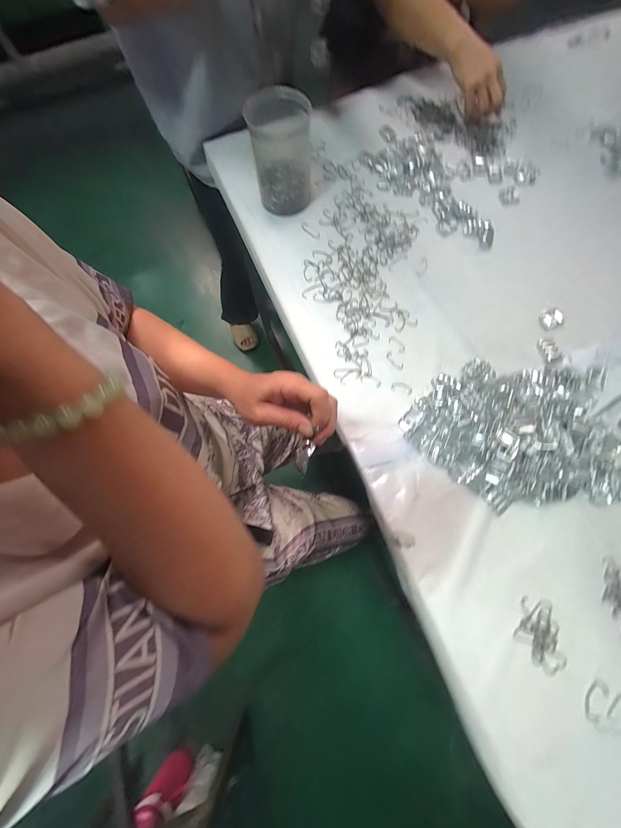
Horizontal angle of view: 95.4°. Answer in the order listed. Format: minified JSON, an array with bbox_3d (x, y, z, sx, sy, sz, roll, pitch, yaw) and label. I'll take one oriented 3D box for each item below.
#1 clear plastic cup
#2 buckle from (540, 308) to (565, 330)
[{"bbox_3d":[-0.050,-0.444,0.493,0.094,0.137,0.089,5,75,3],"label":"clear plastic cup"},{"bbox_3d":[0.402,-0.159,0.471,0.039,0.005,0.033,-21,75,-4],"label":"buckle"}]

